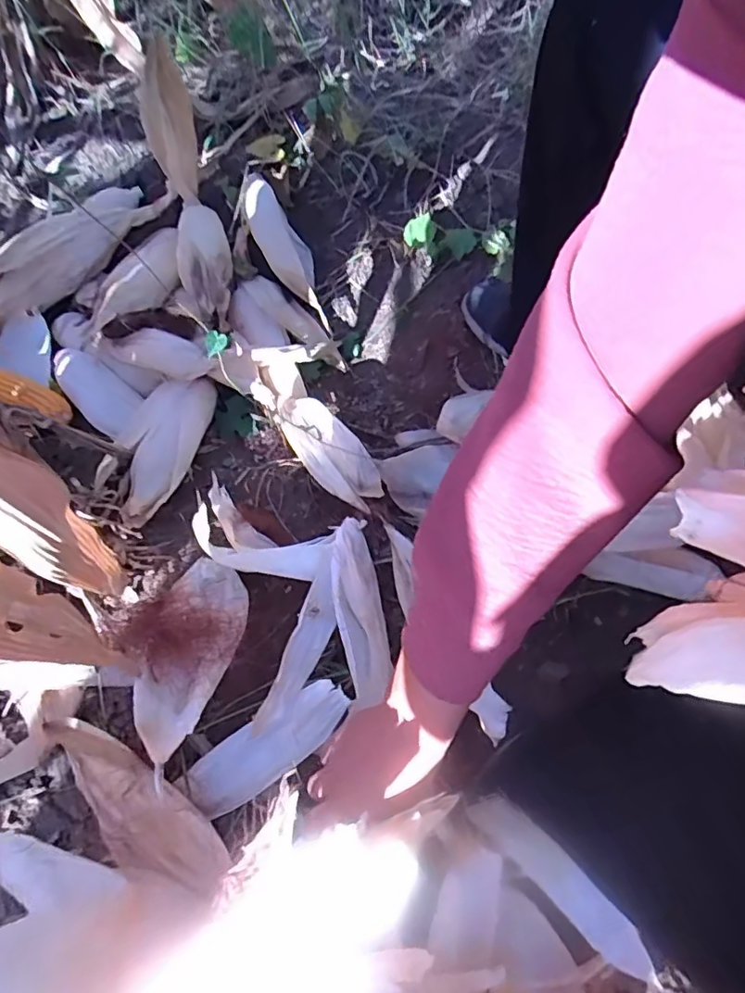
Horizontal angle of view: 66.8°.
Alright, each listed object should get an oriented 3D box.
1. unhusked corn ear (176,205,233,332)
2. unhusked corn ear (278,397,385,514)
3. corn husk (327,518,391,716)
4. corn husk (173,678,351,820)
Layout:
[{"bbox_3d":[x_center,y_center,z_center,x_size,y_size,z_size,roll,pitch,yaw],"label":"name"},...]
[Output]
[{"bbox_3d":[-0.227,-0.319,0.767,0.072,0.052,0.219,-15,61,-4],"label":"unhusked corn ear"},{"bbox_3d":[-0.057,-0.057,0.683,0.061,0.054,0.189,-32,64,-13],"label":"unhusked corn ear"},{"bbox_3d":[-0.013,0.100,0.538,0.043,0.029,0.175,-11,61,-2],"label":"corn husk"},{"bbox_3d":[-0.093,0.225,0.507,0.156,0.006,0.053,-31,79,-10],"label":"corn husk"}]

